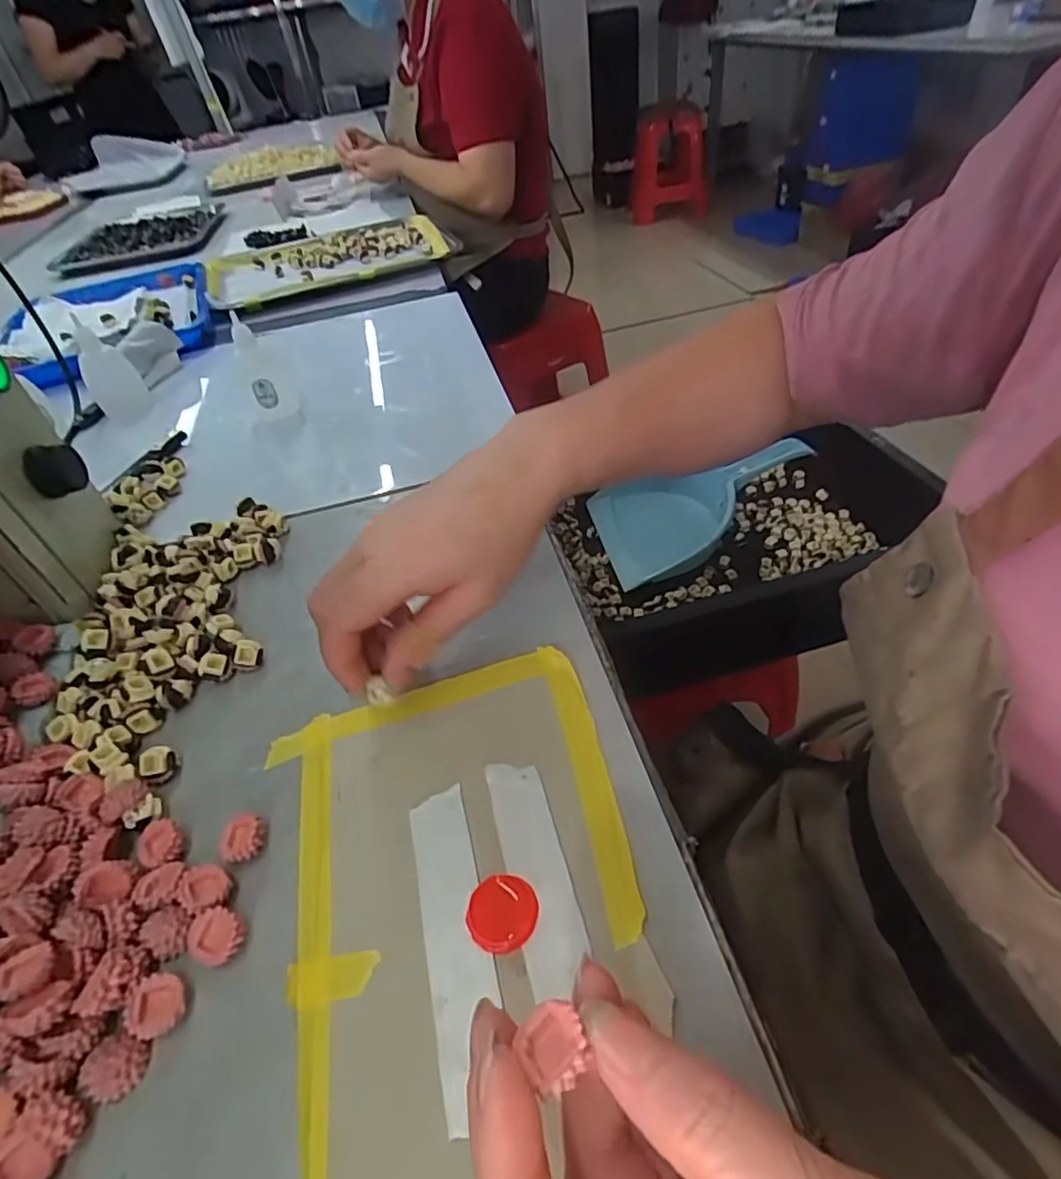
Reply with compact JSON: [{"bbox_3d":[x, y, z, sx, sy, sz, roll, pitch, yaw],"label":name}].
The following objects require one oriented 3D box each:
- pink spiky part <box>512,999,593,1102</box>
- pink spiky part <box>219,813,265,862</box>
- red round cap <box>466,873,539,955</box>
[{"bbox_3d":[0.005,0.113,0.155,0.016,0.008,0.018,-20,46,-13],"label":"pink spiky part"},{"bbox_3d":[-0.126,0.109,0.272,0.018,0.007,0.021,-4,44,5],"label":"pink spiky part"},{"bbox_3d":[-0.011,0.124,0.238,0.026,0.007,0.027,-5,44,5],"label":"red round cap"}]

